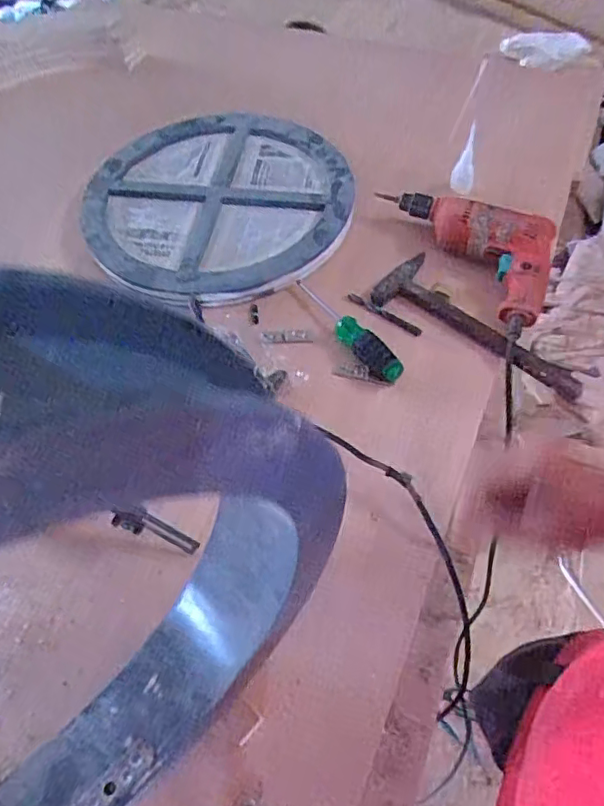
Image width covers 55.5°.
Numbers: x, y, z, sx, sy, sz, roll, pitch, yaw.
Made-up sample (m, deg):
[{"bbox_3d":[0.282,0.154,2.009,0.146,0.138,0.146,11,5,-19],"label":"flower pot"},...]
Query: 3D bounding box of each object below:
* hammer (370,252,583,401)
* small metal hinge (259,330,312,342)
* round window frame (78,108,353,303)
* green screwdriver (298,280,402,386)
[{"bbox_3d":[0.228,-0.103,0.730,0.281,0.028,0.091,33,65,23],"label":"hammer"},{"bbox_3d":[-0.021,-0.087,0.743,0.065,0.005,0.018,-1,57,4],"label":"small metal hinge"},{"bbox_3d":[-0.128,-0.312,0.869,0.384,0.030,0.404,-2,57,3],"label":"round window frame"},{"bbox_3d":[0.056,-0.096,0.732,0.029,0.030,0.193,-33,60,-16],"label":"green screwdriver"}]

